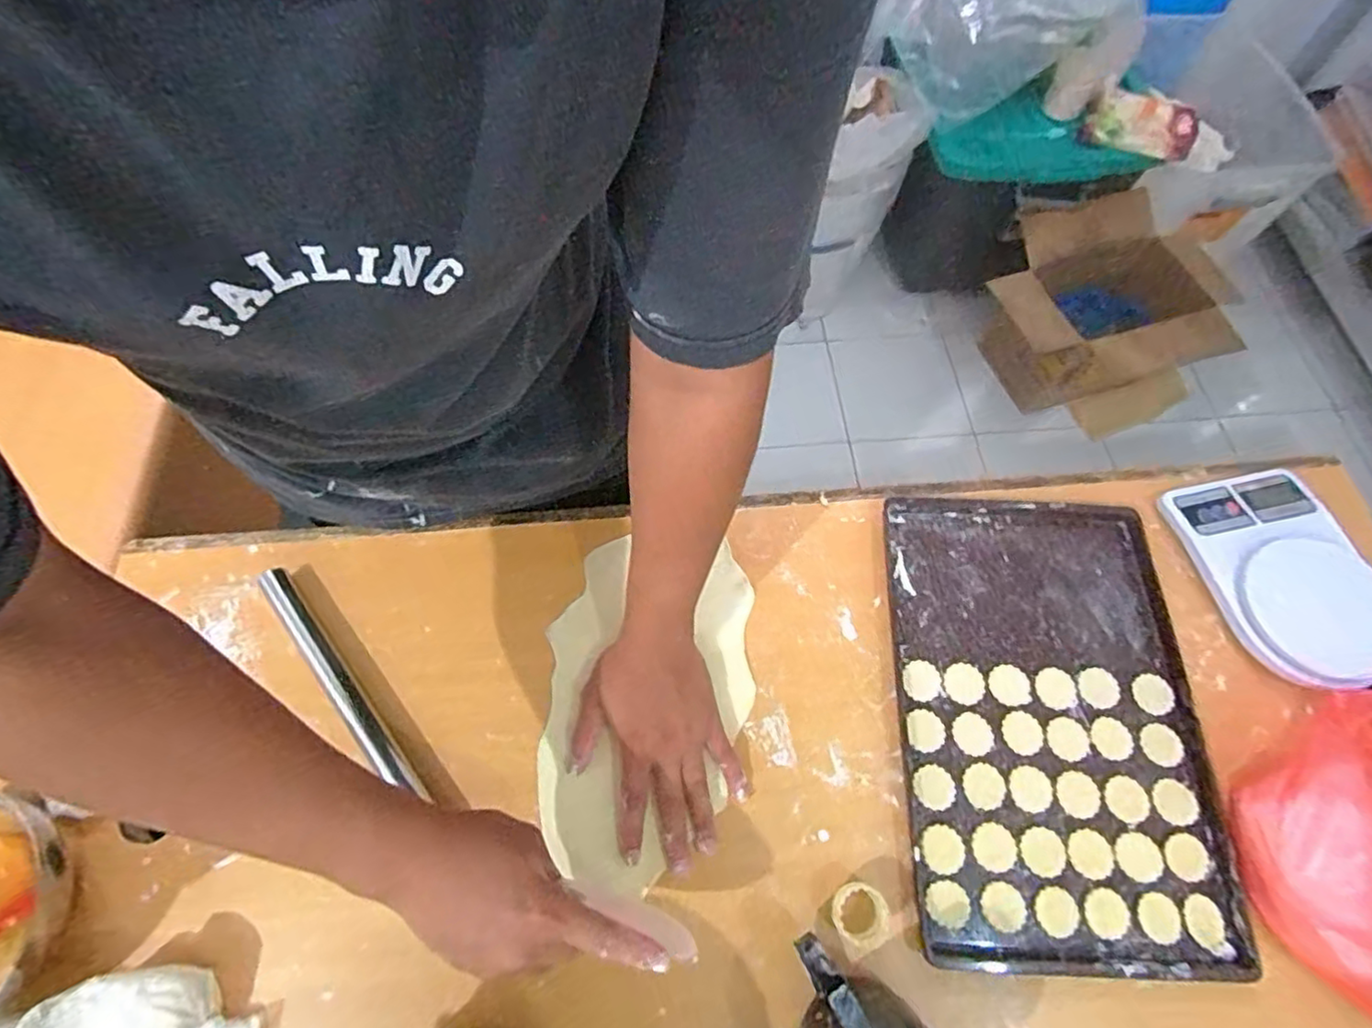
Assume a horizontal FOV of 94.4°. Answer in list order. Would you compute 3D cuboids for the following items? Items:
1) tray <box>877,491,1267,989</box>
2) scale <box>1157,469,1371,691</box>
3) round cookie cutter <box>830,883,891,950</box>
[{"bbox_3d":[0.303,0.164,0.537,0.244,0.016,0.370,1,66,1],"label":"tray"},{"bbox_3d":[0.548,0.050,0.575,0.143,0.030,0.201,-16,67,-7],"label":"scale"},{"bbox_3d":[0.127,0.295,0.466,0.040,0.021,0.040,0,66,0],"label":"round cookie cutter"}]

